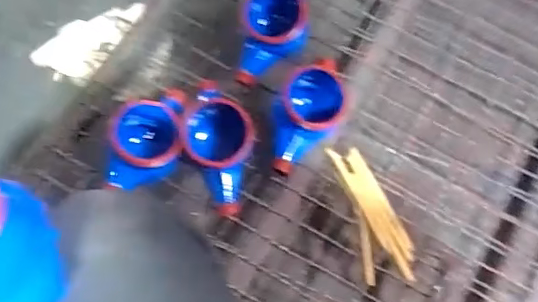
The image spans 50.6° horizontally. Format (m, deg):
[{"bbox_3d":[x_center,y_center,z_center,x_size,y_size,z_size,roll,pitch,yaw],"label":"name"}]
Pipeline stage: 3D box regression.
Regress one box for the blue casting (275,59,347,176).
[{"bbox_3d":[0.053,-0.042,0.707,0.077,0.092,0.158,16,68,4],"label":"blue casting"}]

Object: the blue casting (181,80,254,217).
[{"bbox_3d":[-0.058,-0.006,0.685,0.084,0.090,0.161,-15,69,-9],"label":"blue casting"}]

